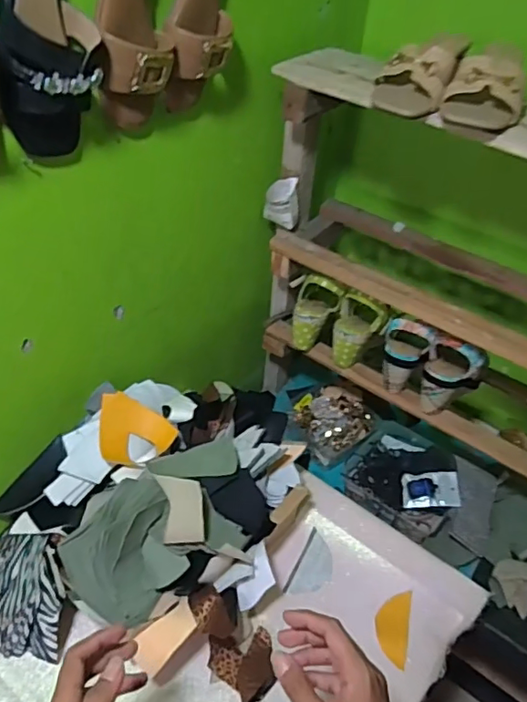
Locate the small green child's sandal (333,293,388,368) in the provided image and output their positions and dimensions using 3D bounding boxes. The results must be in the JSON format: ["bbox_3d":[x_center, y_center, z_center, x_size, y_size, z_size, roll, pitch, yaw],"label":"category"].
[{"bbox_3d":[0.167,-0.031,0.983,0.081,0.132,0.076,16,42,12],"label":"small green child's sandal"}]

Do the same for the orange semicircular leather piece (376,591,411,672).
[{"bbox_3d":[0.187,0.397,0.791,0.047,0.010,0.107,10,39,11],"label":"orange semicircular leather piece"}]

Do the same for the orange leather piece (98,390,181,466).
[{"bbox_3d":[-0.188,0.115,0.793,0.114,0.023,0.082,27,71,0],"label":"orange leather piece"}]

